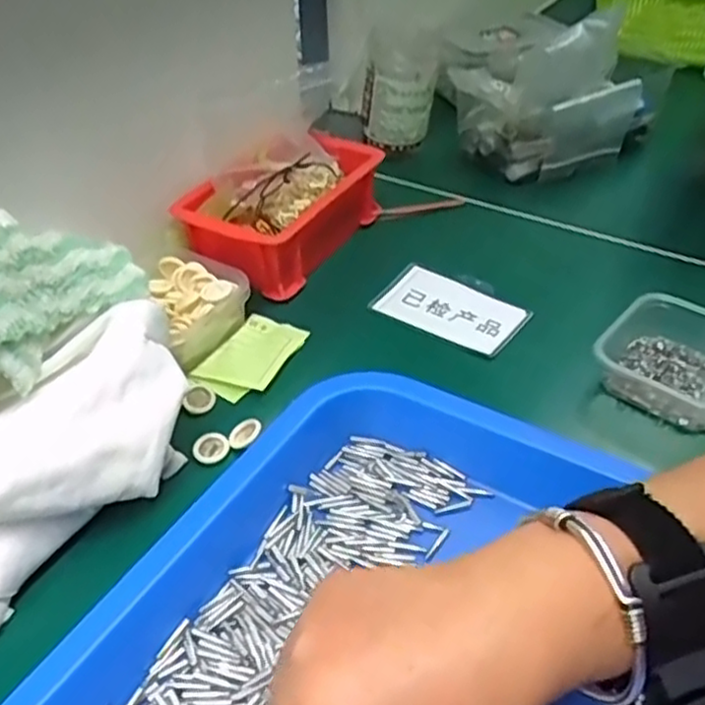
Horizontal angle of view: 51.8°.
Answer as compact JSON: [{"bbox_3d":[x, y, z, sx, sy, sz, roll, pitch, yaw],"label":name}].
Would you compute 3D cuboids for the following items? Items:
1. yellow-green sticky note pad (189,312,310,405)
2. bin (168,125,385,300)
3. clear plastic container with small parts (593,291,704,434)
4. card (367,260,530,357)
[{"bbox_3d":[-0.064,0.000,0.462,0.049,0.009,0.074,17,43,21],"label":"yellow-green sticky note pad"},{"bbox_3d":[-0.049,-0.105,0.543,0.101,0.065,0.146,16,45,20],"label":"bin"},{"bbox_3d":[0.188,0.008,0.421,0.085,0.038,0.079,24,48,27],"label":"clear plastic container with small parts"},{"bbox_3d":[0.064,-0.030,0.492,0.099,0.009,0.058,25,55,26],"label":"card"}]

